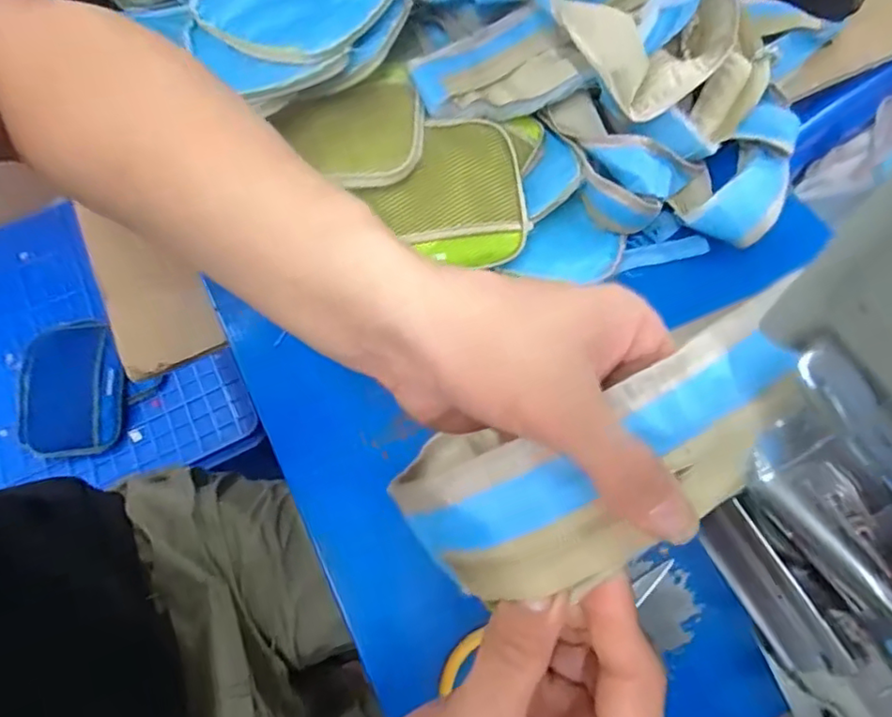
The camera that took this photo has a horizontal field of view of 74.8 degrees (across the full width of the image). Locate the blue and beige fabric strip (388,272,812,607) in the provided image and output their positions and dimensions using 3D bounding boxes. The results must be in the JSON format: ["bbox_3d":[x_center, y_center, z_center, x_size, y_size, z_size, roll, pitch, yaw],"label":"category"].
[{"bbox_3d":[0.066,0.036,0.217,0.162,0.032,0.063,-26,68,-6],"label":"blue and beige fabric strip"}]

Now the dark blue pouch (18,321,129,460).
[{"bbox_3d":[-0.553,0.042,0.863,0.153,0.033,0.207,-15,67,-4],"label":"dark blue pouch"}]

